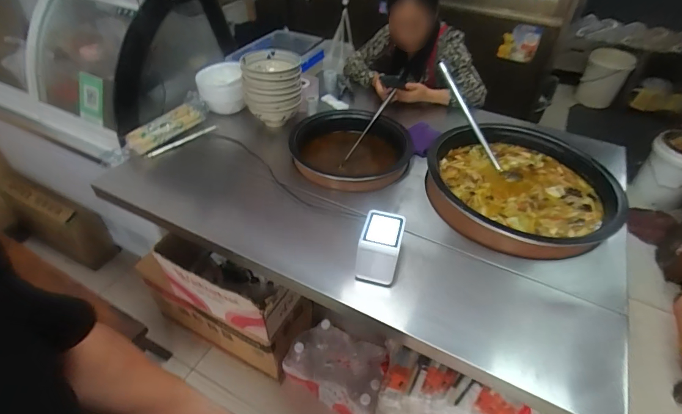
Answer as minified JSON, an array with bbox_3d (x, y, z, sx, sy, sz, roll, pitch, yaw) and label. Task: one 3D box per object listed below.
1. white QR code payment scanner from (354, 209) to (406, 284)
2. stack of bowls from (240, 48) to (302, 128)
[{"bbox_3d":[0.086,0.089,0.856,0.090,0.097,0.142,12,46,10],"label":"white QR code payment scanner"},{"bbox_3d":[-0.216,-0.374,1.238,0.180,0.191,0.177,-6,46,-7],"label":"stack of bowls"}]

